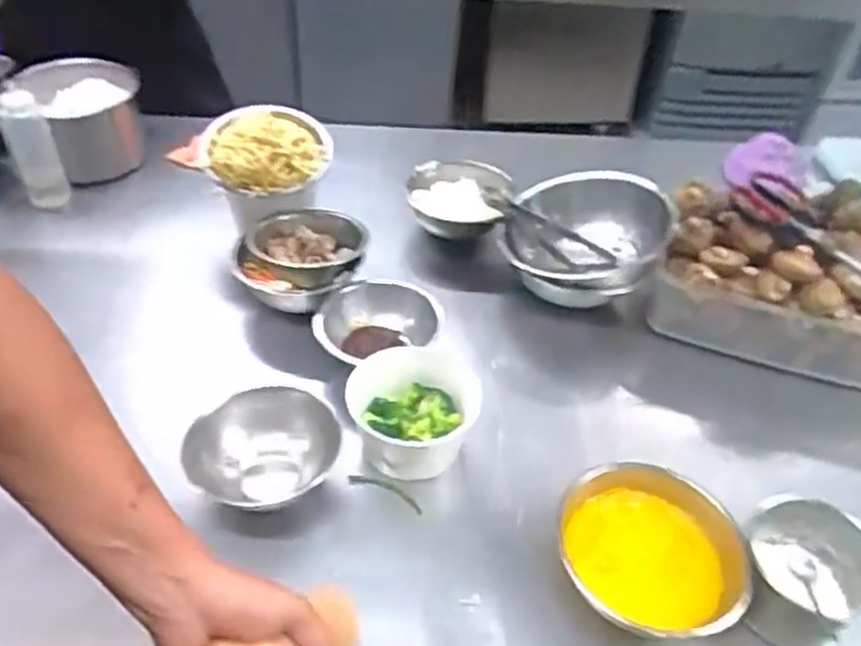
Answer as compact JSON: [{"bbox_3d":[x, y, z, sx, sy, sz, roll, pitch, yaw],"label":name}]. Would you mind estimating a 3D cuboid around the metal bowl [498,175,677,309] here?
[{"bbox_3d":[0.209,-0.117,0.974,0.210,0.091,0.224,2,45,-2],"label":"metal bowl"}]

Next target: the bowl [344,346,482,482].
[{"bbox_3d":[-0.021,0.101,0.794,0.138,0.085,0.138,2,45,-2],"label":"bowl"}]

